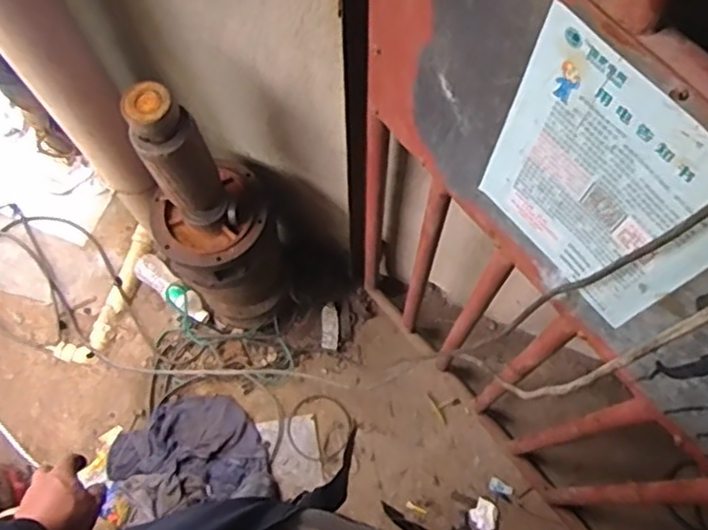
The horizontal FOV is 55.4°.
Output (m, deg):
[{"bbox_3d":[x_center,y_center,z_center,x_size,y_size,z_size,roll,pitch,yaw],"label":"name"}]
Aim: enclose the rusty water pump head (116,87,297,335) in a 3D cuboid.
[{"bbox_3d":[-0.258,-0.080,1.268,0.215,0.726,0.205,0,70,0],"label":"rusty water pump head"}]

